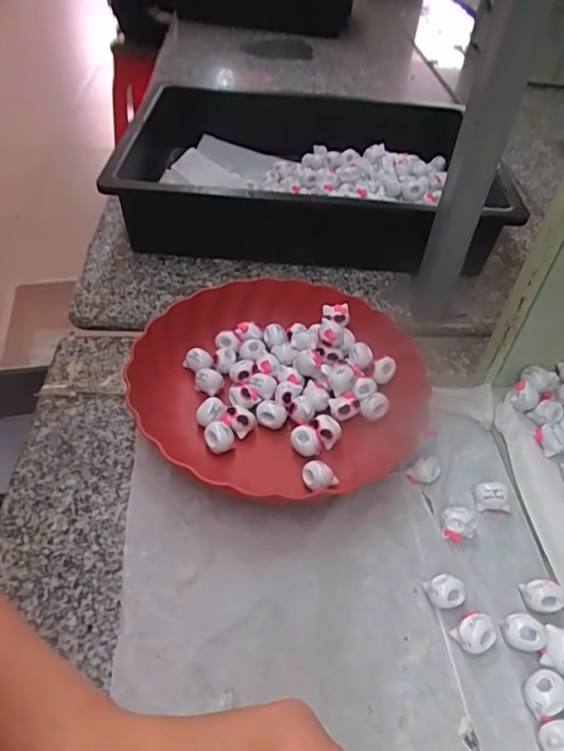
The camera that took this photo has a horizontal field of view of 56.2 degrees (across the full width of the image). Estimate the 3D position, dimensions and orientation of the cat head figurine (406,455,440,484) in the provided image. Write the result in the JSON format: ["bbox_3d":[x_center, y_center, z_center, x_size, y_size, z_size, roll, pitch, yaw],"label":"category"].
[{"bbox_3d":[0.114,0.076,0.423,0.027,0.017,0.015,-15,49,-18],"label":"cat head figurine"}]

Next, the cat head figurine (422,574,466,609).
[{"bbox_3d":[0.109,0.147,0.357,0.024,0.020,0.019,-6,47,-10],"label":"cat head figurine"}]

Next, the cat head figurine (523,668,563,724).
[{"bbox_3d":[0.156,0.191,0.316,0.023,0.020,0.022,2,46,-2],"label":"cat head figurine"}]

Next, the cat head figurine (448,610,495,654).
[{"bbox_3d":[0.124,0.166,0.339,0.023,0.019,0.022,2,46,-2],"label":"cat head figurine"}]

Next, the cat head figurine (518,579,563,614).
[{"bbox_3d":[0.176,0.150,0.357,0.024,0.015,0.018,6,46,2],"label":"cat head figurine"}]

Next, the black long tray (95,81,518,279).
[{"bbox_3d":[0.023,-0.263,0.689,0.450,0.099,0.320,4,46,0],"label":"black long tray"}]

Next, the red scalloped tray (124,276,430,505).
[{"bbox_3d":[-0.004,0.005,0.464,0.244,0.043,0.239,-17,50,-19],"label":"red scalloped tray"}]

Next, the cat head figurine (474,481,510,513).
[{"bbox_3d":[0.164,0.095,0.411,0.024,0.021,0.017,7,46,3],"label":"cat head figurine"}]

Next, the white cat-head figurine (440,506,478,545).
[{"bbox_3d":[0.132,0.111,0.393,0.023,0.023,0.018,-6,47,-9],"label":"white cat-head figurine"}]

